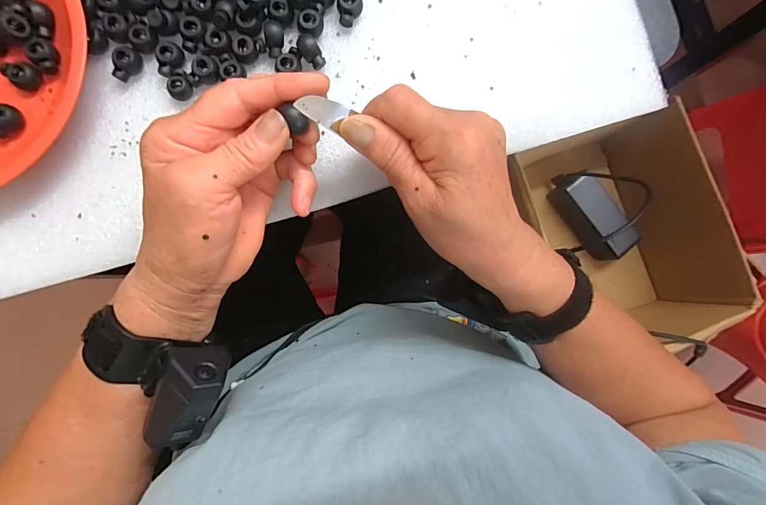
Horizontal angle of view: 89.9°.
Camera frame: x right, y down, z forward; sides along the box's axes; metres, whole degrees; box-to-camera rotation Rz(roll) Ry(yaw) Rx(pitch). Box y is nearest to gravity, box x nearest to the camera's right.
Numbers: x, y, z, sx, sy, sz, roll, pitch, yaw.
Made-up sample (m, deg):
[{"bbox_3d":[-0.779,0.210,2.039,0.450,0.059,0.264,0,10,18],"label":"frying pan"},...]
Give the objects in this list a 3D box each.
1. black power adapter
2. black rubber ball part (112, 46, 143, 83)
[{"bbox_3d":[0.305,-0.056,0.563,0.067,0.059,0.140,-28,89,-3],"label":"black power adapter"},{"bbox_3d":[-0.175,-0.128,0.259,0.013,0.011,0.022,39,87,0],"label":"black rubber ball part"}]

